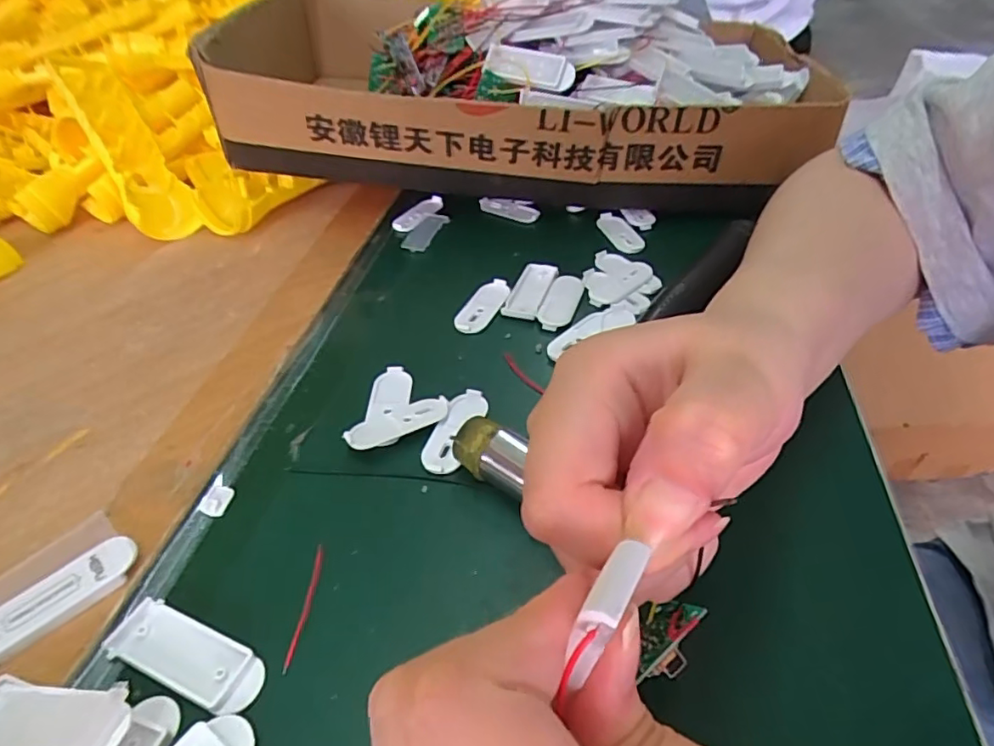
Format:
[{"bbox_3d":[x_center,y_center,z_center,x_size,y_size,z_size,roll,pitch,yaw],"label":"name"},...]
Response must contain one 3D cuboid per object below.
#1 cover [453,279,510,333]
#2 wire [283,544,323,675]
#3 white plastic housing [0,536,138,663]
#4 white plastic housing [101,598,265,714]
[{"bbox_3d":[-0.008,-0.040,0.335,0.018,0.008,0.047,19,47,23],"label":"cover"},{"bbox_3d":[-0.070,0.084,0.209,0.004,0.004,0.046,0,42,3],"label":"wire"},{"bbox_3d":[-0.160,0.083,0.208,0.055,0.007,0.021,-32,50,-28],"label":"white plastic housing"},{"bbox_3d":[-0.107,0.096,0.194,0.059,0.004,0.021,17,46,21],"label":"white plastic housing"}]

